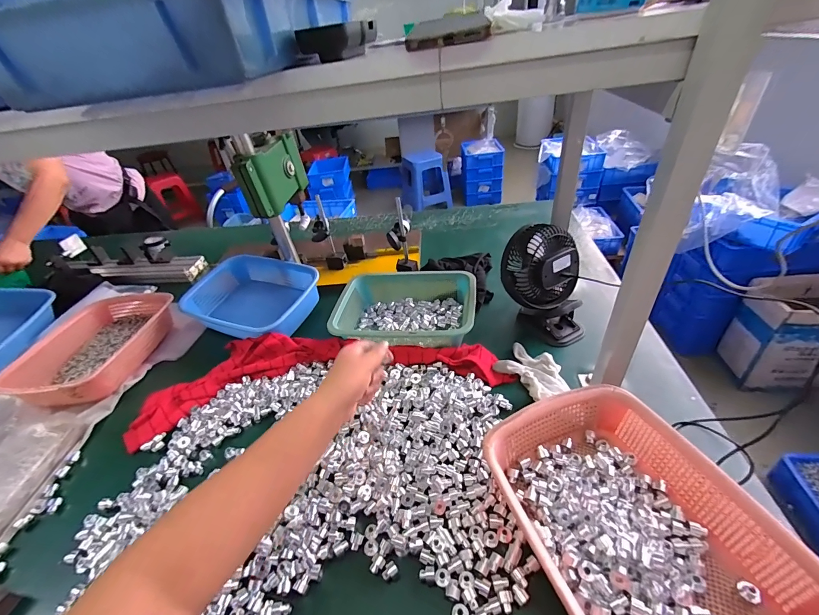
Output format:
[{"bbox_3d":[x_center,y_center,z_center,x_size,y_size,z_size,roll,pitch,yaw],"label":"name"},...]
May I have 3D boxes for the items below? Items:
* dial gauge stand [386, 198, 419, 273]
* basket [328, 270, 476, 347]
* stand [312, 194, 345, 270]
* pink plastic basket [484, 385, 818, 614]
[{"bbox_3d":[-0.020,-0.166,0.813,0.061,0.164,0.067,-7,38,1],"label":"dial gauge stand"},{"bbox_3d":[-0.006,0.002,0.720,0.271,0.065,0.199,2,38,11],"label":"basket"},{"bbox_3d":[-0.210,-0.176,0.882,0.056,0.191,0.049,-16,38,-11],"label":"stand"},{"bbox_3d":[0.232,0.235,0.379,0.216,0.075,0.299,-16,38,-12],"label":"pink plastic basket"}]

